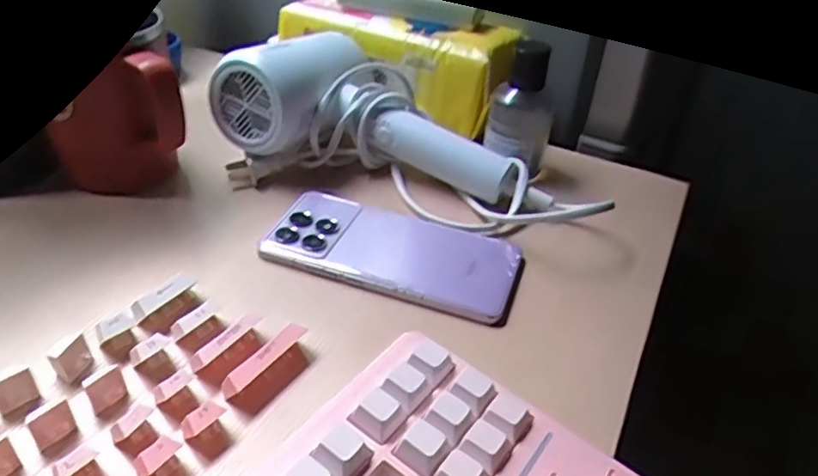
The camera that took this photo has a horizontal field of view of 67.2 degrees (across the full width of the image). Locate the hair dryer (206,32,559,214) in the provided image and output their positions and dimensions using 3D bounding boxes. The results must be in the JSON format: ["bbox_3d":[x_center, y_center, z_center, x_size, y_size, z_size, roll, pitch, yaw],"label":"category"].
[{"bbox_3d":[-0.018,-0.090,0.477,0.242,0.070,0.118,20,36,-1],"label":"hair dryer"}]

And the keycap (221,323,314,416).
[{"bbox_3d":[-0.069,0.064,0.307,0.017,0.020,0.047,23,39,24],"label":"keycap"}]

